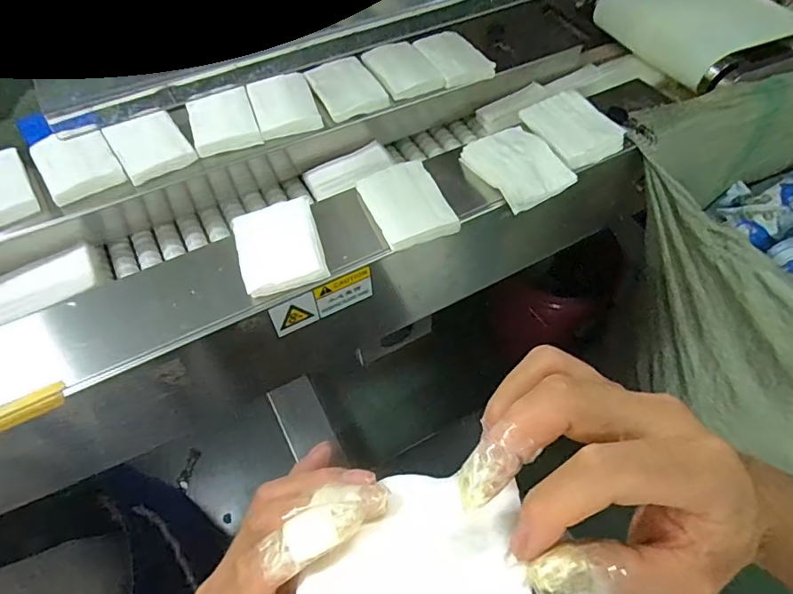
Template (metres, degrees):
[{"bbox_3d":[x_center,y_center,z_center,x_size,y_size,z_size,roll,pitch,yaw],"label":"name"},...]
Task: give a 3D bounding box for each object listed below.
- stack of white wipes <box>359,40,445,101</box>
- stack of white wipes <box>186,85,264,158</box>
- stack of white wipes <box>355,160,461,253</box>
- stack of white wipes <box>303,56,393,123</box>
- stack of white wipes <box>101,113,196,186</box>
[{"bbox_3d":[0.005,-0.291,0.634,0.074,0.015,0.105,-22,59,-15],"label":"stack of white wipes"},{"bbox_3d":[-0.202,-0.205,0.579,0.071,0.020,0.089,-18,58,-12],"label":"stack of white wipes"},{"bbox_3d":[0.010,-0.095,0.500,0.071,0.017,0.098,-19,58,-12],"label":"stack of white wipes"},{"bbox_3d":[-0.063,-0.259,0.617,0.075,0.019,0.094,-25,60,-16],"label":"stack of white wipes"},{"bbox_3d":[-0.276,-0.171,0.556,0.071,0.014,0.095,-30,61,-19],"label":"stack of white wipes"}]

